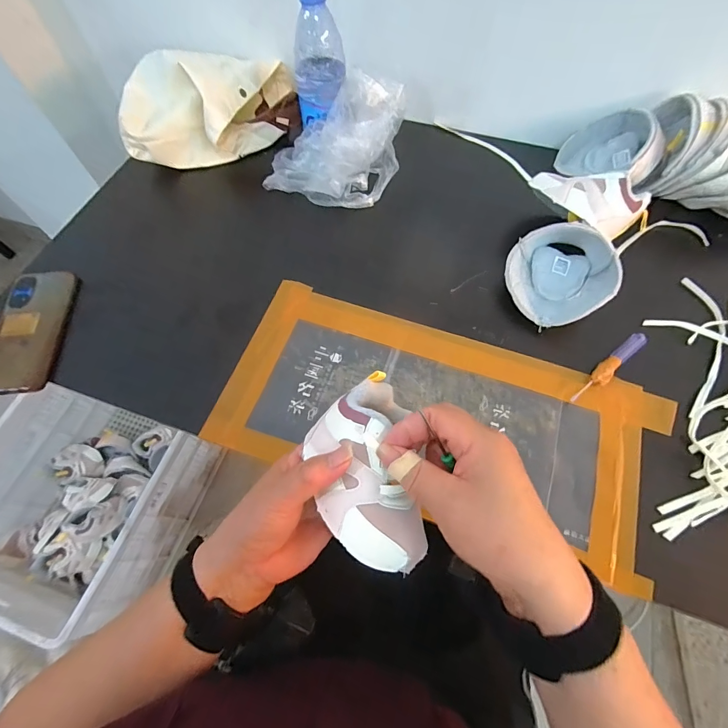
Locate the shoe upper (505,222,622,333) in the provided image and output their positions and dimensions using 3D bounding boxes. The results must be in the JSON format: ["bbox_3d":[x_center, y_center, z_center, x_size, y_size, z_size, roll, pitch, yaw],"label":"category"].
[{"bbox_3d":[0.229,-0.106,0.437,0.109,0.063,0.113,6,66,5],"label":"shoe upper"}]

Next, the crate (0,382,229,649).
[{"bbox_3d":[-0.671,0.340,0.915,0.412,0.292,0.495,16,65,9],"label":"crate"}]

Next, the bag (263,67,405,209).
[{"bbox_3d":[-0.043,-0.293,0.497,0.182,0.132,0.096,-1,65,2],"label":"bag"}]

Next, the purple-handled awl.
[{"bbox_3d":[0.272,0.004,0.414,0.120,0.010,0.019,-38,70,-14],"label":"purple-handled awl"}]

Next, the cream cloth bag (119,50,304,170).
[{"bbox_3d":[-0.230,-0.391,0.563,0.265,0.095,0.146,-24,67,-9],"label":"cream cloth bag"}]

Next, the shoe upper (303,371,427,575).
[{"bbox_3d":[0.001,0.079,0.280,0.078,0.048,0.138,-9,71,-2],"label":"shoe upper"}]

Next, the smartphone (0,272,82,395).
[{"bbox_3d":[-0.400,-0.039,0.446,0.079,0.018,0.158,-3,65,1],"label":"smartphone"}]

